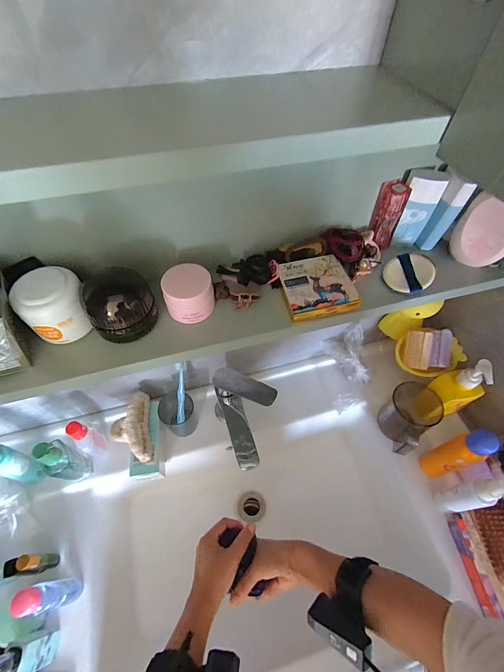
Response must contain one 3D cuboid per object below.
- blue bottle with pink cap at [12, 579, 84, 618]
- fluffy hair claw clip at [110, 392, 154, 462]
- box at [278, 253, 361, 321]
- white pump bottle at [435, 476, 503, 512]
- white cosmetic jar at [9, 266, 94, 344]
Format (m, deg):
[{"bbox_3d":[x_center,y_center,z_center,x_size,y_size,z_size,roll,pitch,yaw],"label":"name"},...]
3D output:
[{"bbox_3d":[-0.275,0.354,0.419,0.036,0.122,0.032,-12,57,-8],"label":"blue bottle with pink cap"},{"bbox_3d":[-0.209,0.159,0.528,0.063,0.040,0.111,-11,57,-8],"label":"fluffy hair claw clip"},{"bbox_3d":[0.070,-0.056,0.344,0.075,0.015,0.076,-9,57,-7],"label":"box"},{"bbox_3d":[0.334,0.247,0.472,0.026,0.179,0.033,-13,57,-9],"label":"white pump bottle"},{"bbox_3d":[-0.187,-0.030,0.292,0.055,0.051,0.054,0,56,0],"label":"white cosmetic jar"}]

